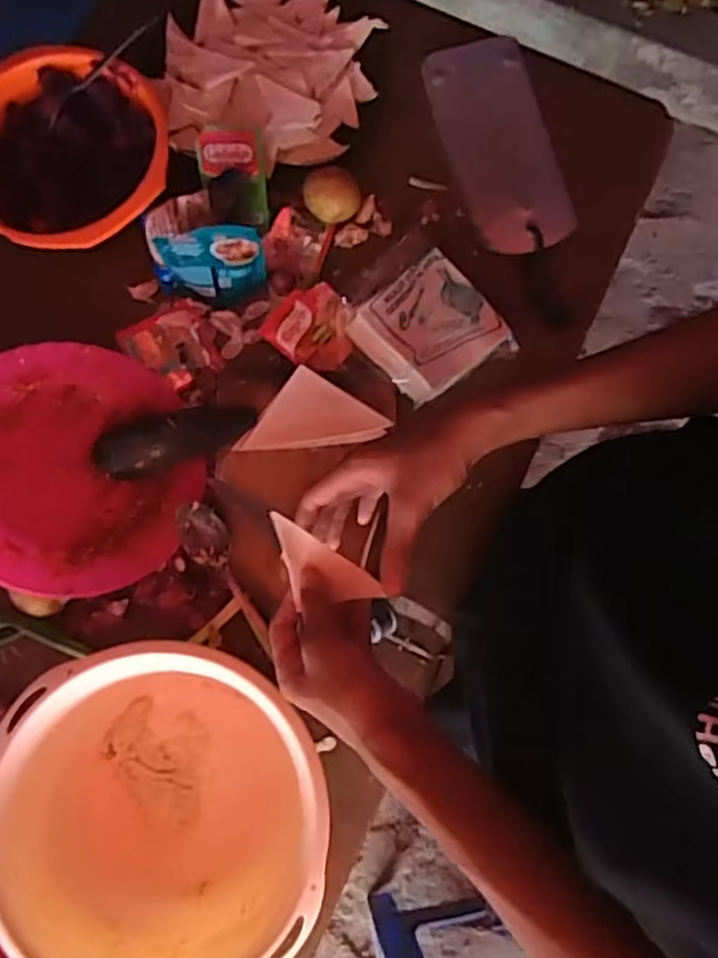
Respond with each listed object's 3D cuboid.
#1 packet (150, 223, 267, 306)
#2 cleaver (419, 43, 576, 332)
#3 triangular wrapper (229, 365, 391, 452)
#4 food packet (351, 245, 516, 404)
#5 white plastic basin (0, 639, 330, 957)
[{"bbox_3d":[-0.141,-0.195,0.638,0.108,0.100,0.030,8,80,1],"label":"packet"},{"bbox_3d":[0.149,-0.303,0.711,0.108,0.020,0.316,-13,80,-3],"label":"cleaver"},{"bbox_3d":[-0.042,-0.043,0.650,0.099,0.016,0.094,33,81,5],"label":"triangular wrapper"},{"bbox_3d":[0.064,-0.143,0.662,0.115,0.049,0.121,-38,82,-7],"label":"food packet"},{"bbox_3d":[-0.156,0.254,0.556,0.259,0.096,0.241,0,80,0],"label":"white plastic basin"}]

